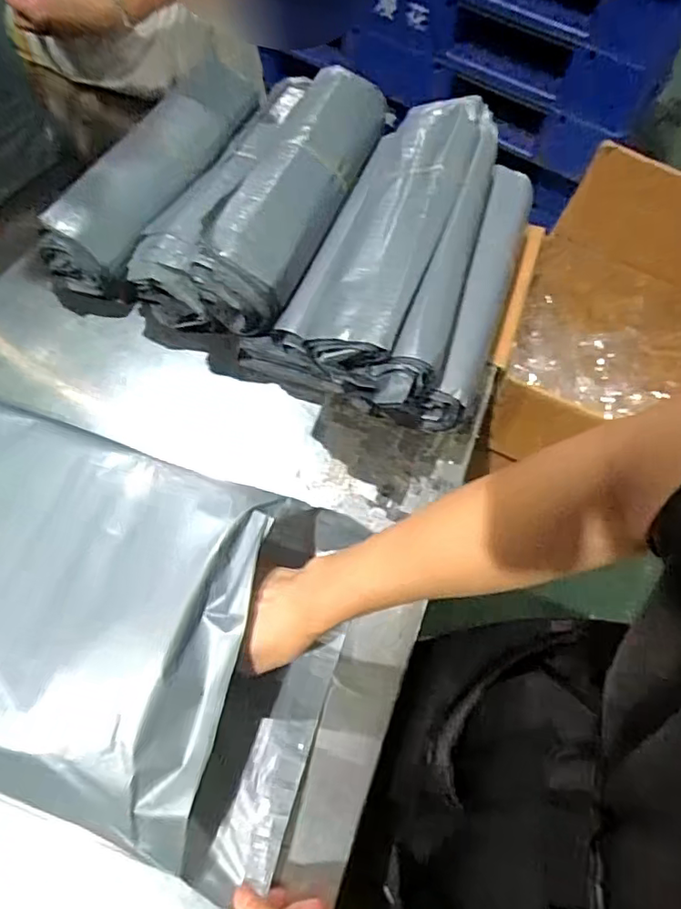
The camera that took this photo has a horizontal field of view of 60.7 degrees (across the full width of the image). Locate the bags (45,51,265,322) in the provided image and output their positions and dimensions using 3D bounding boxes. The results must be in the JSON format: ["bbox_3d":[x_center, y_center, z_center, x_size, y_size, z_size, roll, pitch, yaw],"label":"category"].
[{"bbox_3d":[-0.226,-0.327,0.692,0.106,0.073,0.341,18,62,5],"label":"bags"}]

